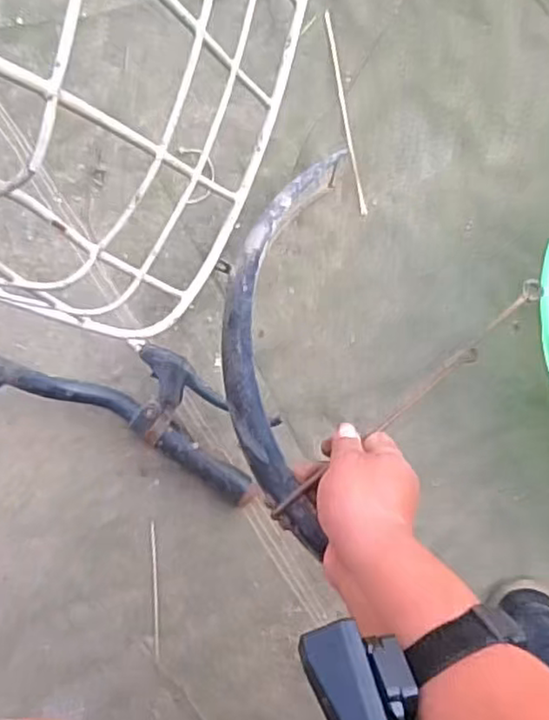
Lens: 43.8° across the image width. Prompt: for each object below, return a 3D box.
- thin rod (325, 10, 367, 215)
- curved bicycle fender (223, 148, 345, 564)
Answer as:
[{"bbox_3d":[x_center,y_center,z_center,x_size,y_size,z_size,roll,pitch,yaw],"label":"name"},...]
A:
[{"bbox_3d":[0.076,-0.268,0.739,0.008,0.008,0.229,-9,83,-4],"label":"thin rod"},{"bbox_3d":[0.001,-0.031,0.586,0.096,0.051,0.380,5,62,-2],"label":"curved bicycle fender"}]

